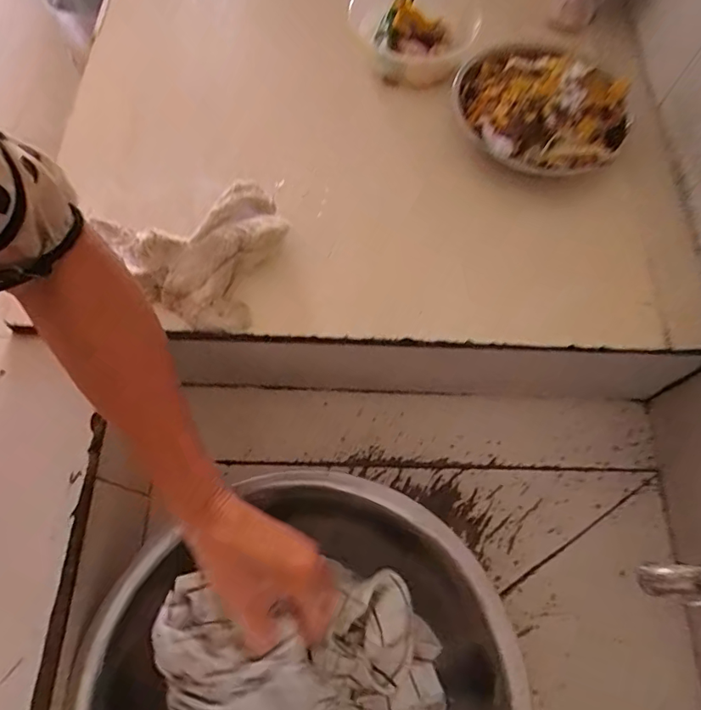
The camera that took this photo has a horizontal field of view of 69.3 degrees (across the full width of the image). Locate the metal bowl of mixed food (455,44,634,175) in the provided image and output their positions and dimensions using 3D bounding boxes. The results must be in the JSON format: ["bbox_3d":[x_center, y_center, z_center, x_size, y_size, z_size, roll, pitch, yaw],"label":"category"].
[{"bbox_3d":[0.202,-0.274,0.545,0.192,0.057,0.169,37,70,13],"label":"metal bowl of mixed food"}]

